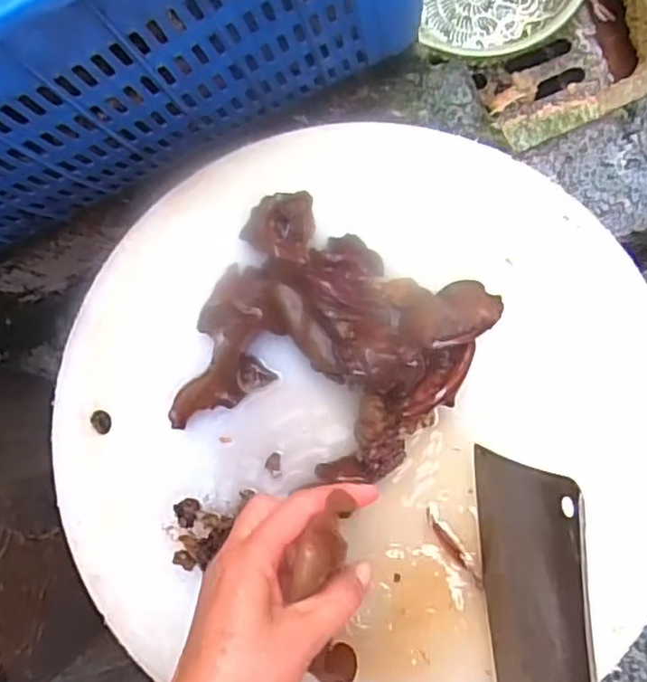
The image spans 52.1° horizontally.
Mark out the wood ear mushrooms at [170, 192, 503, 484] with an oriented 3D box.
[{"bbox_3d":[-0.003,0.010,0.422,0.172,0.040,0.173,28,93,8],"label":"wood ear mushrooms"}]

